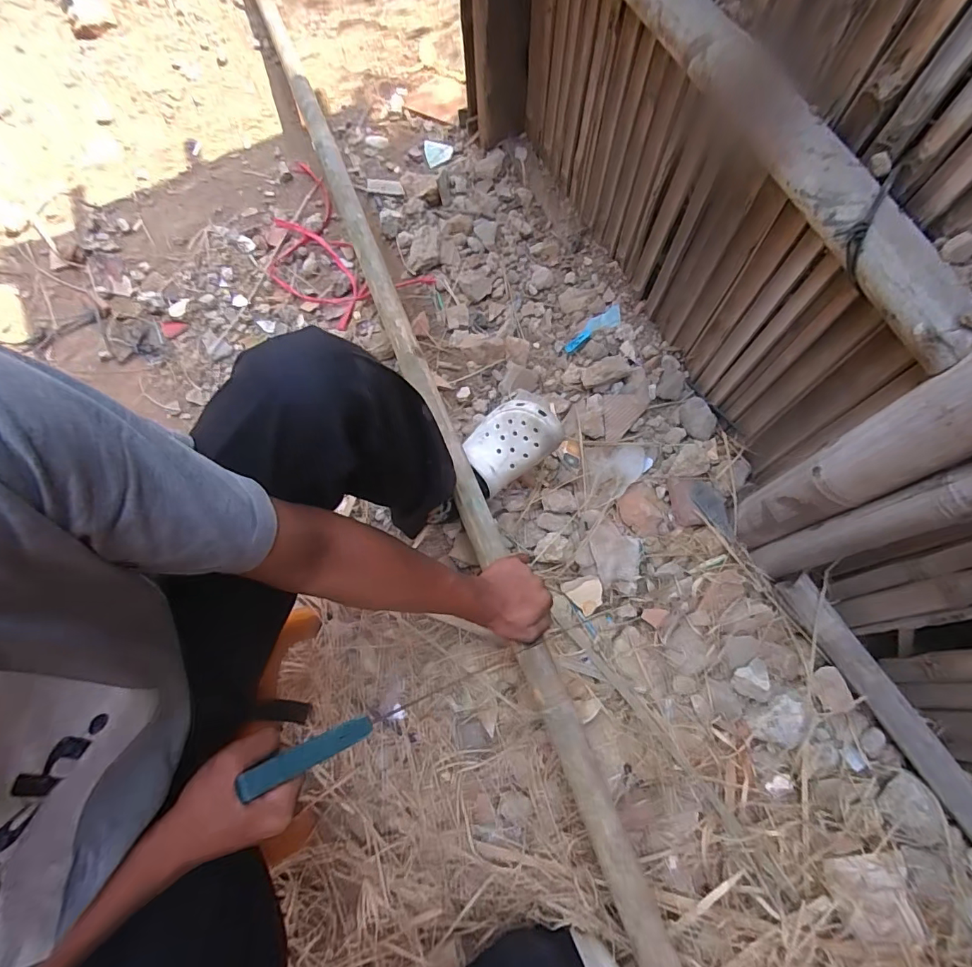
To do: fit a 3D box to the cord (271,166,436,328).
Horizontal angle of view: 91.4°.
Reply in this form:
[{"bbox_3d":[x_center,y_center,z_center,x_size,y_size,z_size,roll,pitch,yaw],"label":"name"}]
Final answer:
[{"bbox_3d":[-0.320,-0.465,0.958,0.221,0.025,0.407,-44,77,-11],"label":"cord"}]

